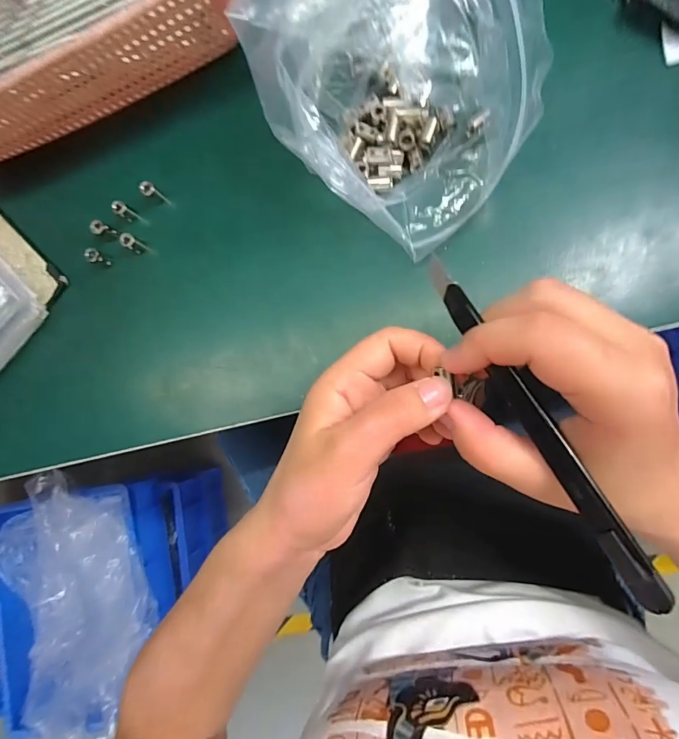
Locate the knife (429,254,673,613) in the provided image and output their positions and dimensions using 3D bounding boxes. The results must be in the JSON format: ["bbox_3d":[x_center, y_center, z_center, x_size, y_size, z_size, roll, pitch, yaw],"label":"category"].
[{"bbox_3d":[0.078,0.018,0.164,0.010,0.009,0.147,-28,69,6],"label":"knife"}]

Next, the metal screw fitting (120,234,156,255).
[{"bbox_3d":[-0.143,-0.087,0.292,0.011,0.024,0.009,30,91,10],"label":"metal screw fitting"}]

